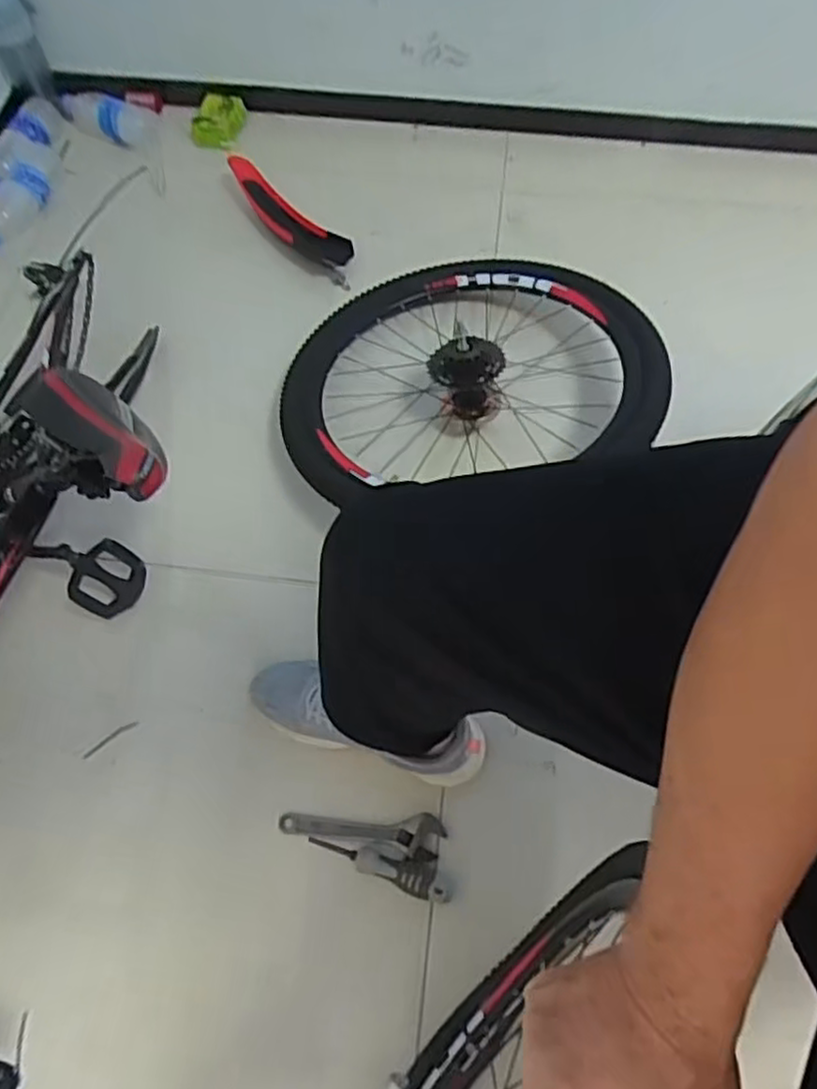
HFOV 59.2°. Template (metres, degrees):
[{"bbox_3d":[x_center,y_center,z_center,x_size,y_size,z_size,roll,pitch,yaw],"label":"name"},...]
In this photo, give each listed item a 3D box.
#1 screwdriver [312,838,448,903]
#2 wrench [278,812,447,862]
[{"bbox_3d":[-0.031,0.355,0.808,0.160,0.028,0.040,19,66,9],"label":"screwdriver"},{"bbox_3d":[-0.054,0.330,0.834,0.190,0.011,0.046,5,65,3],"label":"wrench"}]

